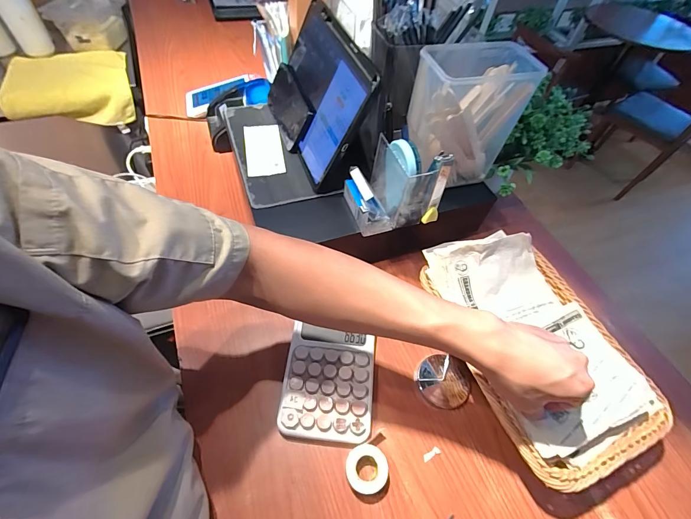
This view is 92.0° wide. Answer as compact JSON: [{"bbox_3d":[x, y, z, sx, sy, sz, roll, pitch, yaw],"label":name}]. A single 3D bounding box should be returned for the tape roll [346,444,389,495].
[{"bbox_3d":[0.023,0.235,0.375,0.045,0.026,0.045,2,54,-3],"label":"tape roll"}]

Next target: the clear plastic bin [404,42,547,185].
[{"bbox_3d":[0.158,-0.197,0.473,0.147,0.167,0.092,-12,58,-13],"label":"clear plastic bin"}]

